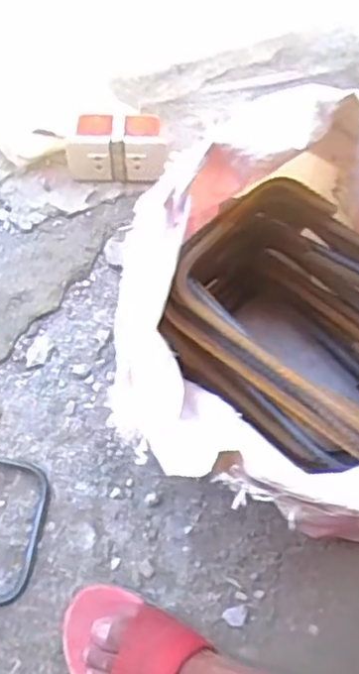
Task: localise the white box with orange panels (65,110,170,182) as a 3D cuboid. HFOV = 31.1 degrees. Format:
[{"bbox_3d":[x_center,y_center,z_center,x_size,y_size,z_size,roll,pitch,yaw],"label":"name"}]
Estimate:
[{"bbox_3d":[-0.072,-0.231,0.782,0.121,0.078,0.066,4,70,1],"label":"white box with orange panels"}]

